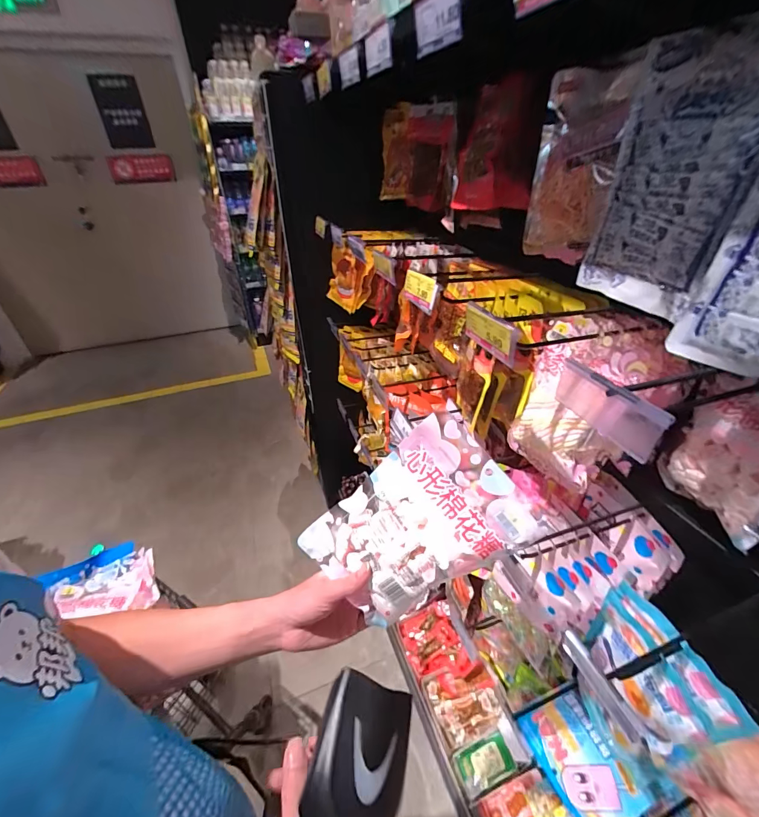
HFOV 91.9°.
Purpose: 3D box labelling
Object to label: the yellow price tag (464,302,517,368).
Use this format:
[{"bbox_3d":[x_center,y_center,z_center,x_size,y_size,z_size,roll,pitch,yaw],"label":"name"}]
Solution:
[{"bbox_3d":[0.129,-0.089,0.432,0.010,0.046,0.092,-15,38,-18],"label":"yellow price tag"}]

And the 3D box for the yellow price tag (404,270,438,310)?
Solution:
[{"bbox_3d":[0.059,-0.179,0.549,0.010,0.040,0.086,-3,32,-26],"label":"yellow price tag"}]

